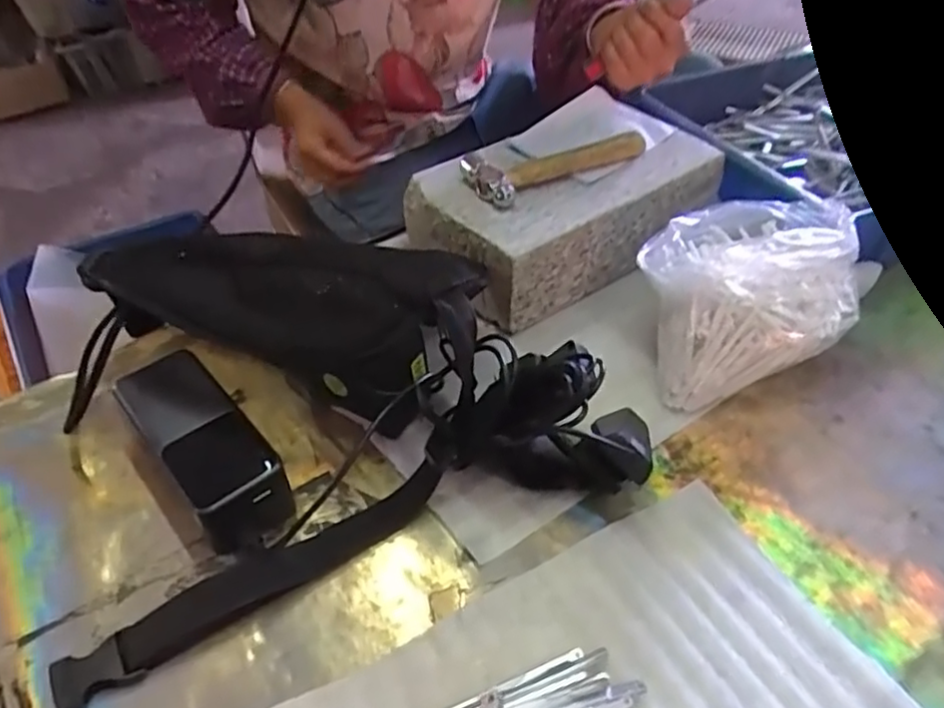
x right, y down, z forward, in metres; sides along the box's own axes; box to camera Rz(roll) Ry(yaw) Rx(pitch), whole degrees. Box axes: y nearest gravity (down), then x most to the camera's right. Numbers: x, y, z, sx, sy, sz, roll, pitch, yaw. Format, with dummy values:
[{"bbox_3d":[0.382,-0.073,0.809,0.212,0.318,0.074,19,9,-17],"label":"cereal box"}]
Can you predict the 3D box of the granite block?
[{"bbox_3d":[0.082,-0.133,0.570,0.250,0.079,0.144,-28,51,-25],"label":"granite block"}]

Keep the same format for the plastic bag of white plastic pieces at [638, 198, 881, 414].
[{"bbox_3d":[0.198,-0.046,0.481,0.148,0.099,0.126,-9,45,-9],"label":"plastic bag of white plastic pieces"}]

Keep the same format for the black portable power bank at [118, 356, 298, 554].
[{"bbox_3d":[-0.165,0.058,0.410,0.050,0.052,0.132,-32,52,-28],"label":"black portable power bank"}]

